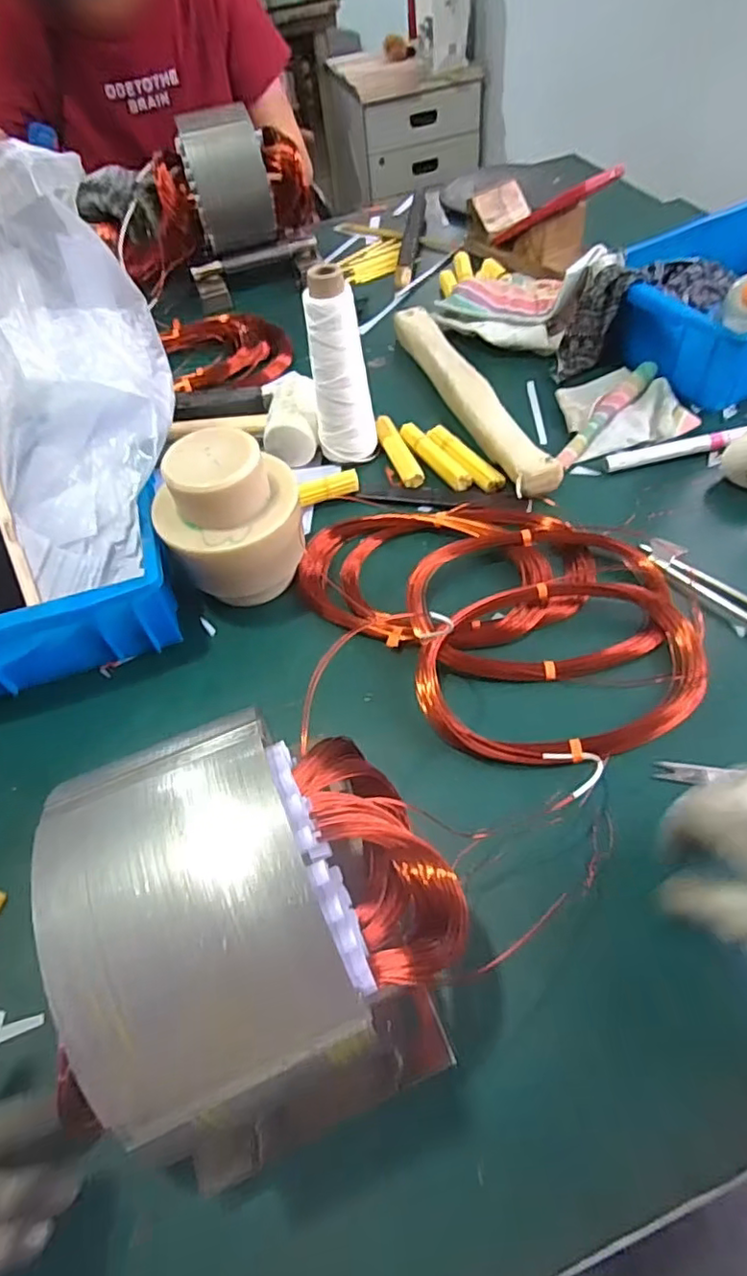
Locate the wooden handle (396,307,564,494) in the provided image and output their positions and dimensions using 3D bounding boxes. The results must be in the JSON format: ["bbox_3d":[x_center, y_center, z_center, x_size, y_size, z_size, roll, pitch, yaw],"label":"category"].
[{"bbox_3d":[0.098,-0.262,0.635,0.041,0.027,0.333,-19,55,-6],"label":"wooden handle"}]

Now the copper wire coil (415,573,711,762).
[{"bbox_3d":[0.140,0.017,0.443,0.218,0.034,0.144,-19,56,-9],"label":"copper wire coil"}]

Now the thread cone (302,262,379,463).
[{"bbox_3d":[-0.029,-0.238,0.558,0.052,0.171,0.046,7,57,12],"label":"thread cone"}]

